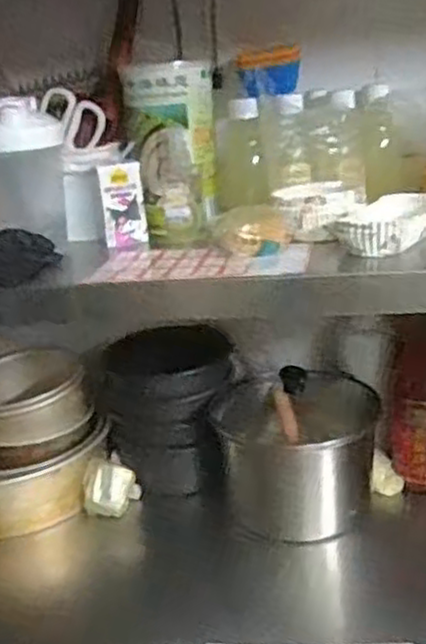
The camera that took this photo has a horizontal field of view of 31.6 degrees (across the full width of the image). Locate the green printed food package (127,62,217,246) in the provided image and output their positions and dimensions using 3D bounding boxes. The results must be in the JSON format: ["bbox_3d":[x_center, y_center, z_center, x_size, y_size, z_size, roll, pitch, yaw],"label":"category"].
[{"bbox_3d":[-0.043,-0.184,0.824,0.093,0.184,0.053,-5,20,0],"label":"green printed food package"}]

